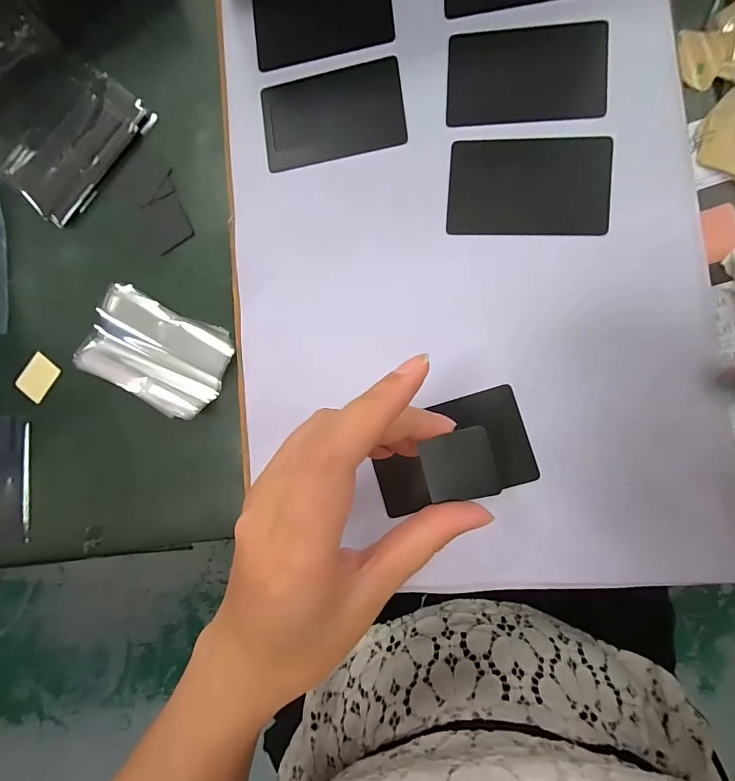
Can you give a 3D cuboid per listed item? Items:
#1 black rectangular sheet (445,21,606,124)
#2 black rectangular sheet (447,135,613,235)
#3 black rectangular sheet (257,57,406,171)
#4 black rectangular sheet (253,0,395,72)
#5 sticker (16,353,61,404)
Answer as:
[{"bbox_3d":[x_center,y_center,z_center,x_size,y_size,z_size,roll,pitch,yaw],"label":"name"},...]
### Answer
[{"bbox_3d":[0.088,-0.177,0.226,0.083,0.005,0.054,2,88,8],"label":"black rectangular sheet"},{"bbox_3d":[0.089,-0.114,0.224,0.084,0.005,0.054,4,88,9],"label":"black rectangular sheet"},{"bbox_3d":[-0.021,-0.165,0.242,0.084,0.004,0.053,-8,86,8],"label":"black rectangular sheet"},{"bbox_3d":[-0.028,-0.227,0.243,0.083,0.004,0.051,-6,87,8],"label":"black rectangular sheet"},{"bbox_3d":[-0.231,-0.009,0.282,0.022,0.004,0.029,37,93,8],"label":"sticker"}]

